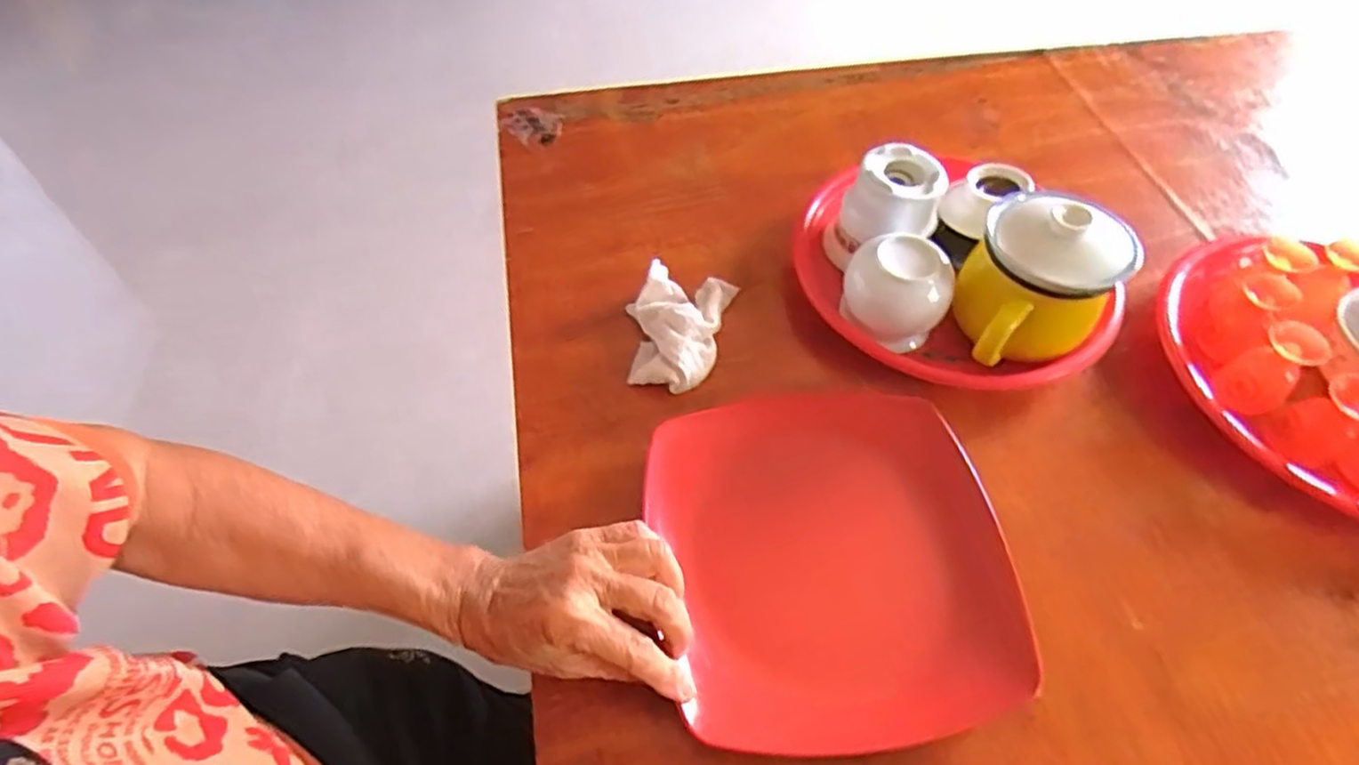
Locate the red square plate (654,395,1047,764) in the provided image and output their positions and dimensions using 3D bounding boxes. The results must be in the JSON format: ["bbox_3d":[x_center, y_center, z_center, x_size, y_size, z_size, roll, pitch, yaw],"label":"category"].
[{"bbox_3d":[0.092,0.102,0.422,0.198,0.025,0.205,-9,55,-7],"label":"red square plate"}]

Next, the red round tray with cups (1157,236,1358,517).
[{"bbox_3d":[0.467,-0.006,0.479,0.249,0.072,0.213,25,58,16],"label":"red round tray with cups"}]

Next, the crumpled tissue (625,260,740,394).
[{"bbox_3d":[-0.004,-0.044,0.512,0.069,0.036,0.101,11,55,7],"label":"crumpled tissue"}]

